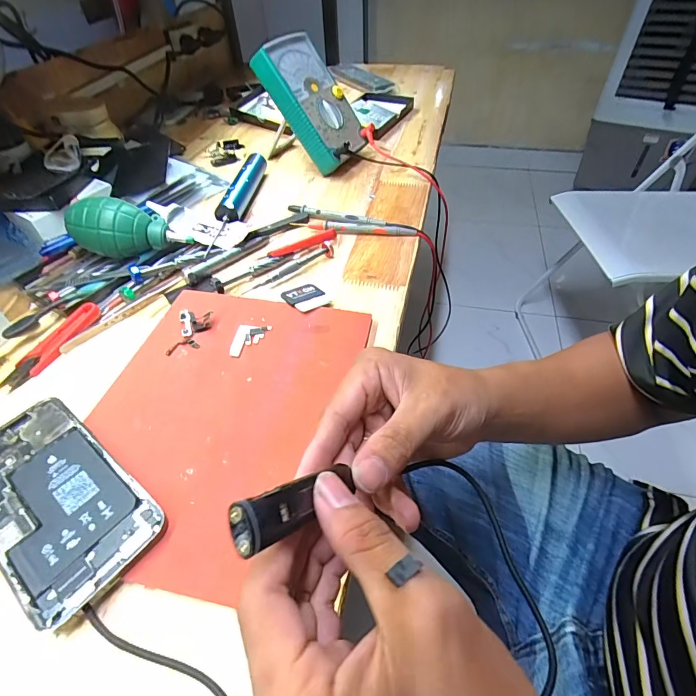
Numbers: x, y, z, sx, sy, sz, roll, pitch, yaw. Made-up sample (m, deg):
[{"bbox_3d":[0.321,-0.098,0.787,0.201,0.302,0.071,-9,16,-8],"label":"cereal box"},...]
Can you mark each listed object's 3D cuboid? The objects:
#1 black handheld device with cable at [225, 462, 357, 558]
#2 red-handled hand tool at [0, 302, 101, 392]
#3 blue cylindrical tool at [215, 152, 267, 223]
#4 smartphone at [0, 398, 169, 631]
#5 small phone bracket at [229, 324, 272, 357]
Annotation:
[{"bbox_3d":[-0.020,0.059,0.155,0.014,0.012,0.061,33,17,26],"label":"black handheld device with cable"},{"bbox_3d":[-0.265,-0.004,0.360,0.028,0.016,0.098,18,50,15],"label":"red-handled hand tool"},{"bbox_3d":[-0.140,-0.215,0.530,0.032,0.033,0.149,5,48,3],"label":"blue cylindrical tool"},{"bbox_3d":[-0.192,0.092,0.258,0.157,0.004,0.078,31,54,25],"label":"smartphone"},{"bbox_3d":[-0.088,-0.008,0.351,0.029,0.004,0.039,8,48,6],"label":"small phone bracket"}]

